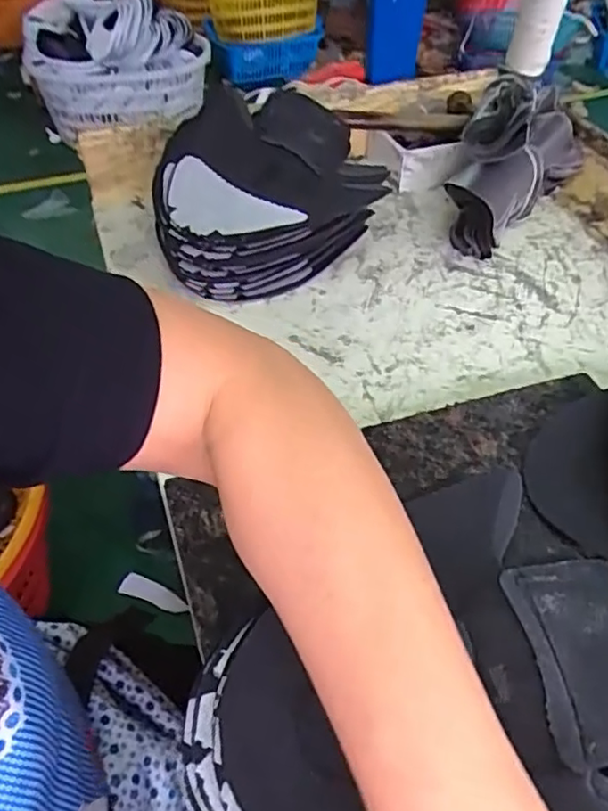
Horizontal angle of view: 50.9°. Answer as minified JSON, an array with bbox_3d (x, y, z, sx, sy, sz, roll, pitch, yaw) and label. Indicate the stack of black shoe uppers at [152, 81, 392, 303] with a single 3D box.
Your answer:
[{"bbox_3d":[-0.044,-0.224,0.659,0.221,0.116,0.218,-14,50,-14],"label":"stack of black shoe uppers"}]

